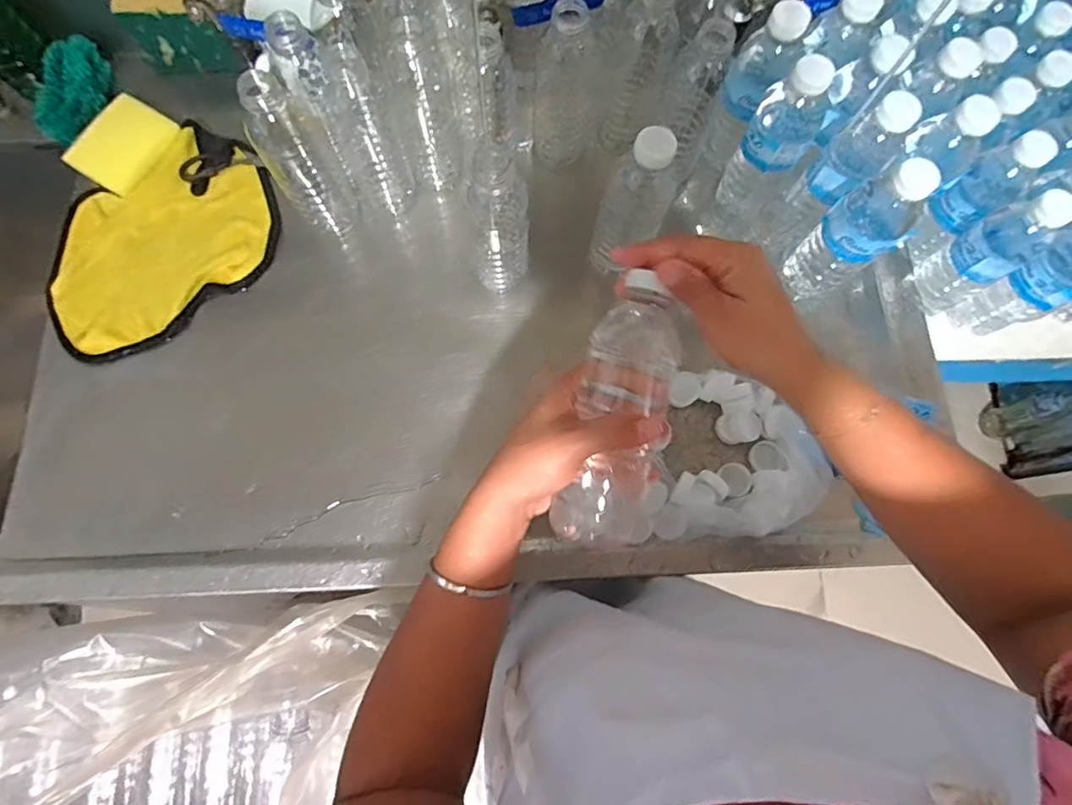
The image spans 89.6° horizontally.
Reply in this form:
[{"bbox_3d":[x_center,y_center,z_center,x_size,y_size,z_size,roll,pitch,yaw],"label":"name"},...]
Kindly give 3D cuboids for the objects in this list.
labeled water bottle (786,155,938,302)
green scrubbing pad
[{"bbox_3d":[0.291,-0.152,0.491,0.065,0.173,0.063,-42,79,-12],"label":"labeled water bottle"},{"bbox_3d":[-0.507,-0.335,0.590,0.056,0.033,0.123,0,74,-1],"label":"green scrubbing pad"}]

